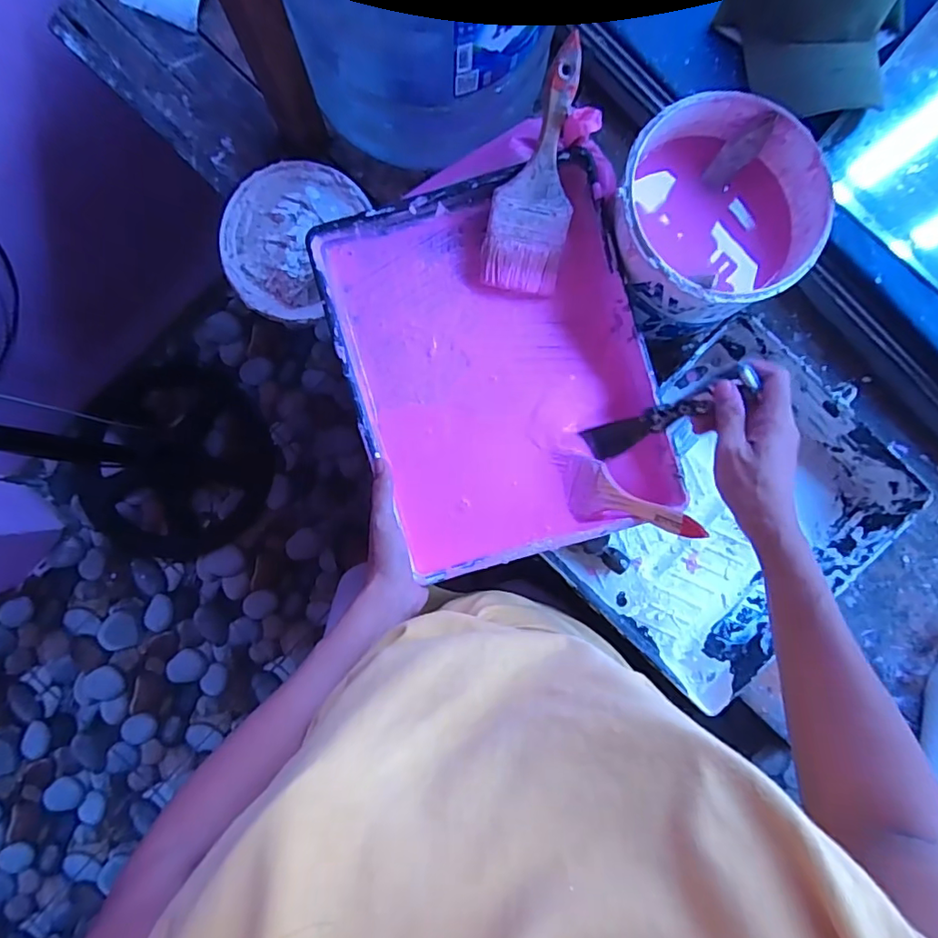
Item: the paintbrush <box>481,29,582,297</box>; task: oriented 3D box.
[{"bbox_3d":[0.064,-0.263,0.491,0.074,0.011,0.198,12,114,-2],"label":"paintbrush"}]

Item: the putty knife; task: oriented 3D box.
[{"bbox_3d":[0.171,-0.048,0.482,0.010,0.161,0.031,-27,89,-43],"label":"putty knife"}]

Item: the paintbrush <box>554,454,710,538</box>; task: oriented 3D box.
[{"bbox_3d":[0.148,0.035,0.518,0.145,0.033,0.054,24,87,24],"label":"paintbrush"}]

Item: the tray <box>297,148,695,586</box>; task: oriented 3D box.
[{"bbox_3d":[0.028,-0.095,0.525,0.268,0.056,0.344,-17,89,-2],"label":"tray"}]

